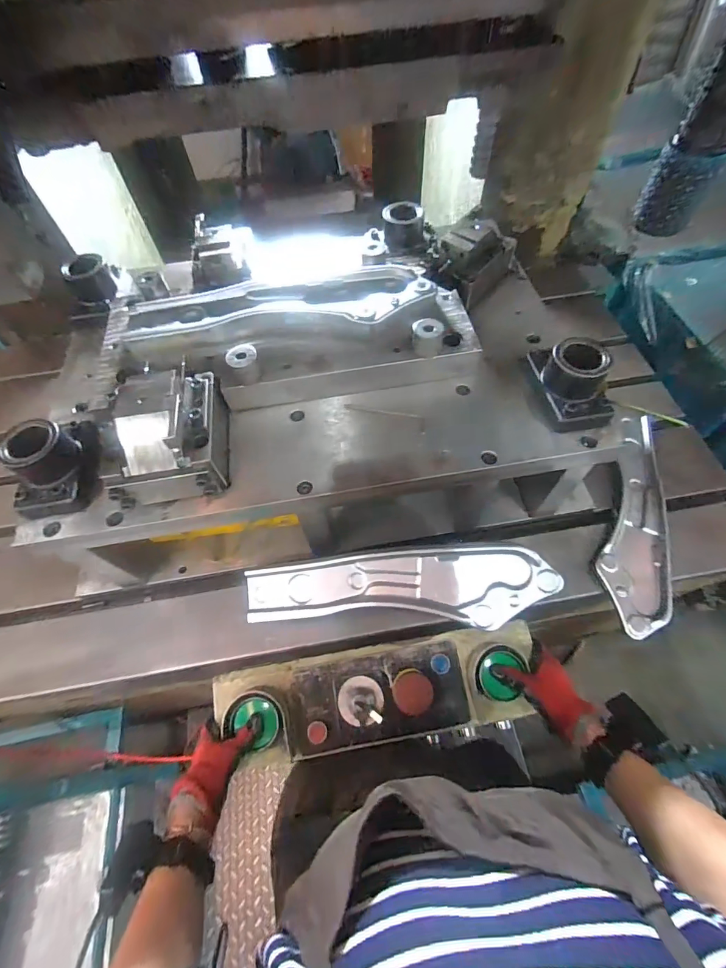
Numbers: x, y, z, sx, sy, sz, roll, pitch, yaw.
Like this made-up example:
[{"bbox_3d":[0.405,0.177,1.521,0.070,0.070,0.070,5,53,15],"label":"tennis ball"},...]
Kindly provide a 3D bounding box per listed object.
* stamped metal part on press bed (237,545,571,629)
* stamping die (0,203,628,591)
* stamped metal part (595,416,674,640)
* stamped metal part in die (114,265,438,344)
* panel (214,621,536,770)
[{"bbox_3d":[0.049,0.147,0.592,0.429,0.033,0.100,-2,81,7],"label":"stamped metal part on press bed"},{"bbox_3d":[-0.090,-0.169,0.662,0.759,0.257,0.506,-13,60,-5],"label":"stamping die"},{"bbox_3d":[0.475,0.052,0.721,0.111,0.041,0.425,11,61,10],"label":"stamped metal part"},{"bbox_3d":[-0.131,-0.269,0.609,0.463,0.021,0.117,-6,59,-1],"label":"stamped metal part in die"},{"bbox_3d":[0.022,0.315,0.617,0.482,0.071,0.134,-9,59,-3],"label":"panel"}]

